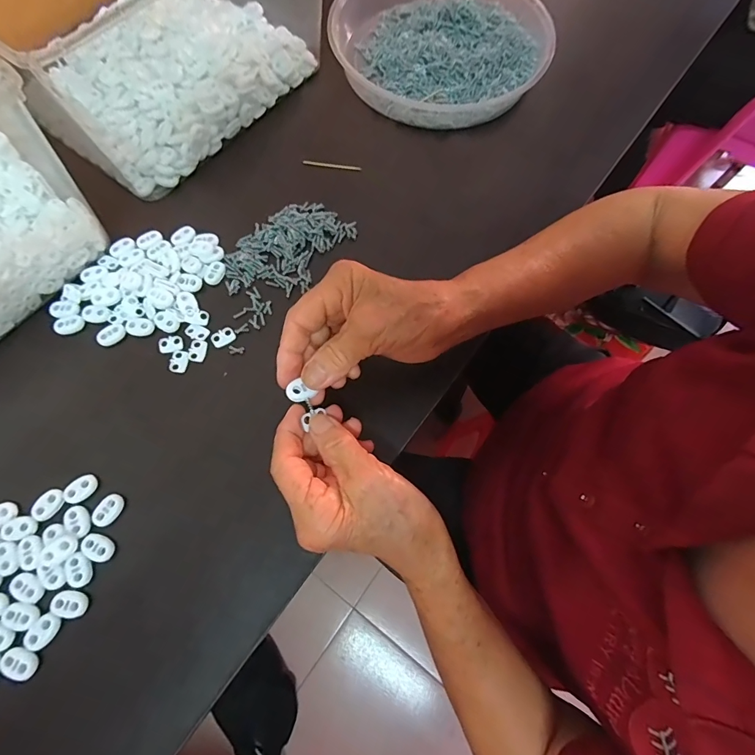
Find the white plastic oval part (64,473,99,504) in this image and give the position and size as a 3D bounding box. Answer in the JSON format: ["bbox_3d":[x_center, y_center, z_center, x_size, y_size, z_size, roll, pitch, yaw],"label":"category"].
[{"bbox_3d":[-0.214,0.079,0.291,0.023,0.004,0.016,-36,75,-13],"label":"white plastic oval part"}]

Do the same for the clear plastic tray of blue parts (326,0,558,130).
[{"bbox_3d":[0.069,-0.361,0.435,0.224,0.044,0.211,1,70,-1],"label":"clear plastic tray of blue parts"}]

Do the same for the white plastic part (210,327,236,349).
[{"bbox_3d":[-0.128,-0.034,0.336,0.019,0.004,0.015,-38,75,-13],"label":"white plastic part"}]

